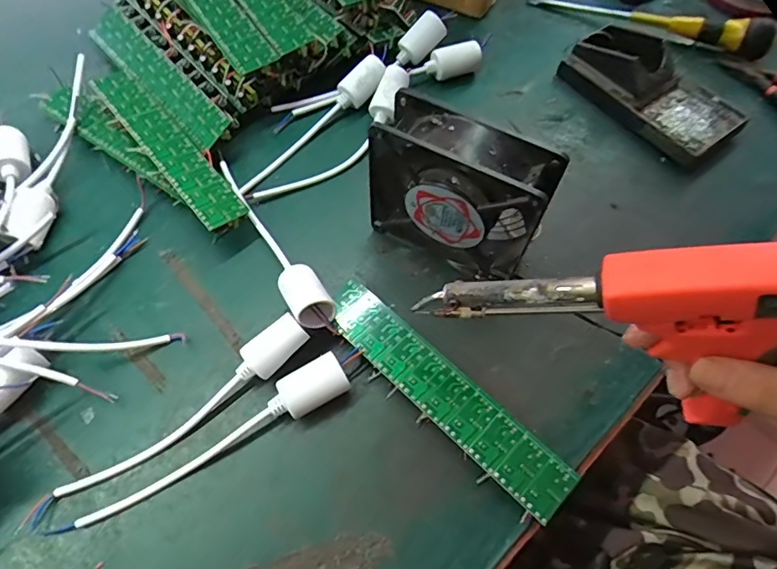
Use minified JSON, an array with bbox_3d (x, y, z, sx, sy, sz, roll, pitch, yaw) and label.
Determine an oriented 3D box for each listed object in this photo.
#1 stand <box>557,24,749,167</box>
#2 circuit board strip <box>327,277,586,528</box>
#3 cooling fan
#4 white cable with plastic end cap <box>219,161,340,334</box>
[{"bbox_3d":[0.245,-0.182,0.460,0.083,0.042,0.155,-31,67,-17],"label":"stand"},{"bbox_3d":[0.035,0.074,0.345,0.200,0.018,0.038,41,68,18],"label":"circuit board strip"},{"bbox_3d":[0.047,-0.060,0.356,0.122,0.121,0.044,26,64,12],"label":"cooling fan"},{"bbox_3d":[-0.093,-0.038,0.386,0.028,0.039,0.190,-28,66,-15],"label":"white cable with plastic end cap"}]

